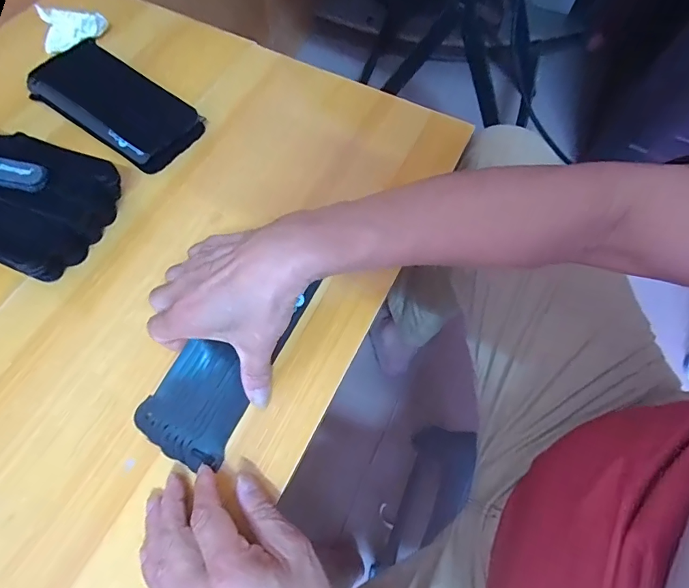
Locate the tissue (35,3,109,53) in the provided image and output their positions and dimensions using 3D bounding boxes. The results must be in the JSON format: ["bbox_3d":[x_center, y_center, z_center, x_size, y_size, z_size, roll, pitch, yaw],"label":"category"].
[{"bbox_3d":[-0.326,-0.317,0.505,0.071,0.027,0.043,-3,65,-4],"label":"tissue"}]

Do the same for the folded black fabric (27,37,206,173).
[{"bbox_3d":[-0.249,-0.208,0.461,0.197,0.022,0.086,34,68,13],"label":"folded black fabric"}]

